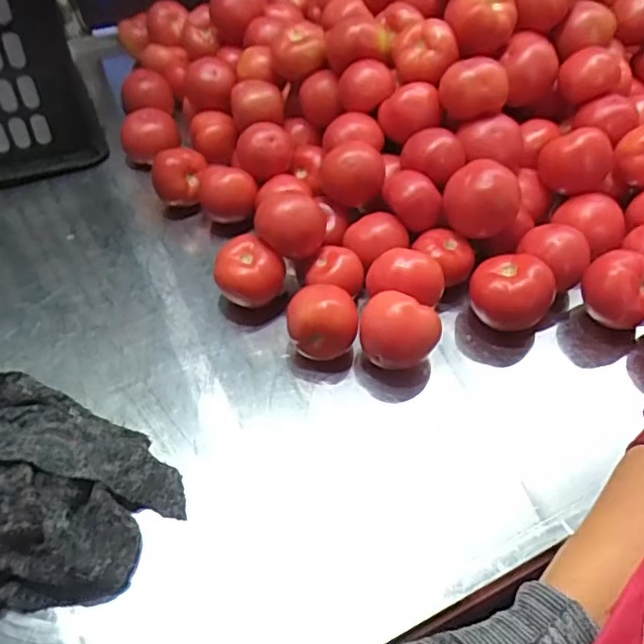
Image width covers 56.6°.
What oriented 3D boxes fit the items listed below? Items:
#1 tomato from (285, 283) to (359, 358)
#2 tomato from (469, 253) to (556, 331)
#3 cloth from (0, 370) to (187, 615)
[{"bbox_3d":[0.000,0.004,0.574,0.063,0.067,0.057,-7,47,-4],"label":"tomato"},{"bbox_3d":[0.185,-0.026,0.589,0.077,0.064,0.059,17,50,17],"label":"tomato"},{"bbox_3d":[-0.246,0.155,0.446,0.200,0.059,0.236,21,51,20],"label":"cloth"}]

